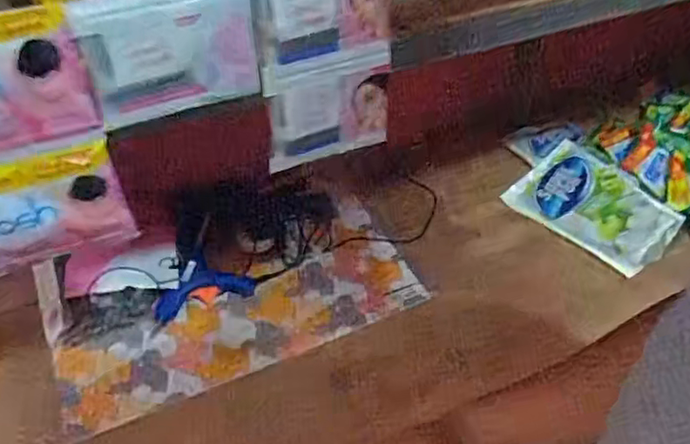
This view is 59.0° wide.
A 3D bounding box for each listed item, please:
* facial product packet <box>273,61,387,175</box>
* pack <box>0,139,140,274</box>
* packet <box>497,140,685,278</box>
[{"bbox_3d":[-0.012,-0.086,0.508,0.107,0.076,0.009,-17,46,-19],"label":"facial product packet"},{"bbox_3d":[-0.229,-0.005,0.442,0.129,0.096,0.010,-16,45,-17],"label":"pack"},{"bbox_3d":[0.381,-0.032,0.931,0.159,0.019,0.236,-43,50,-15],"label":"packet"}]

